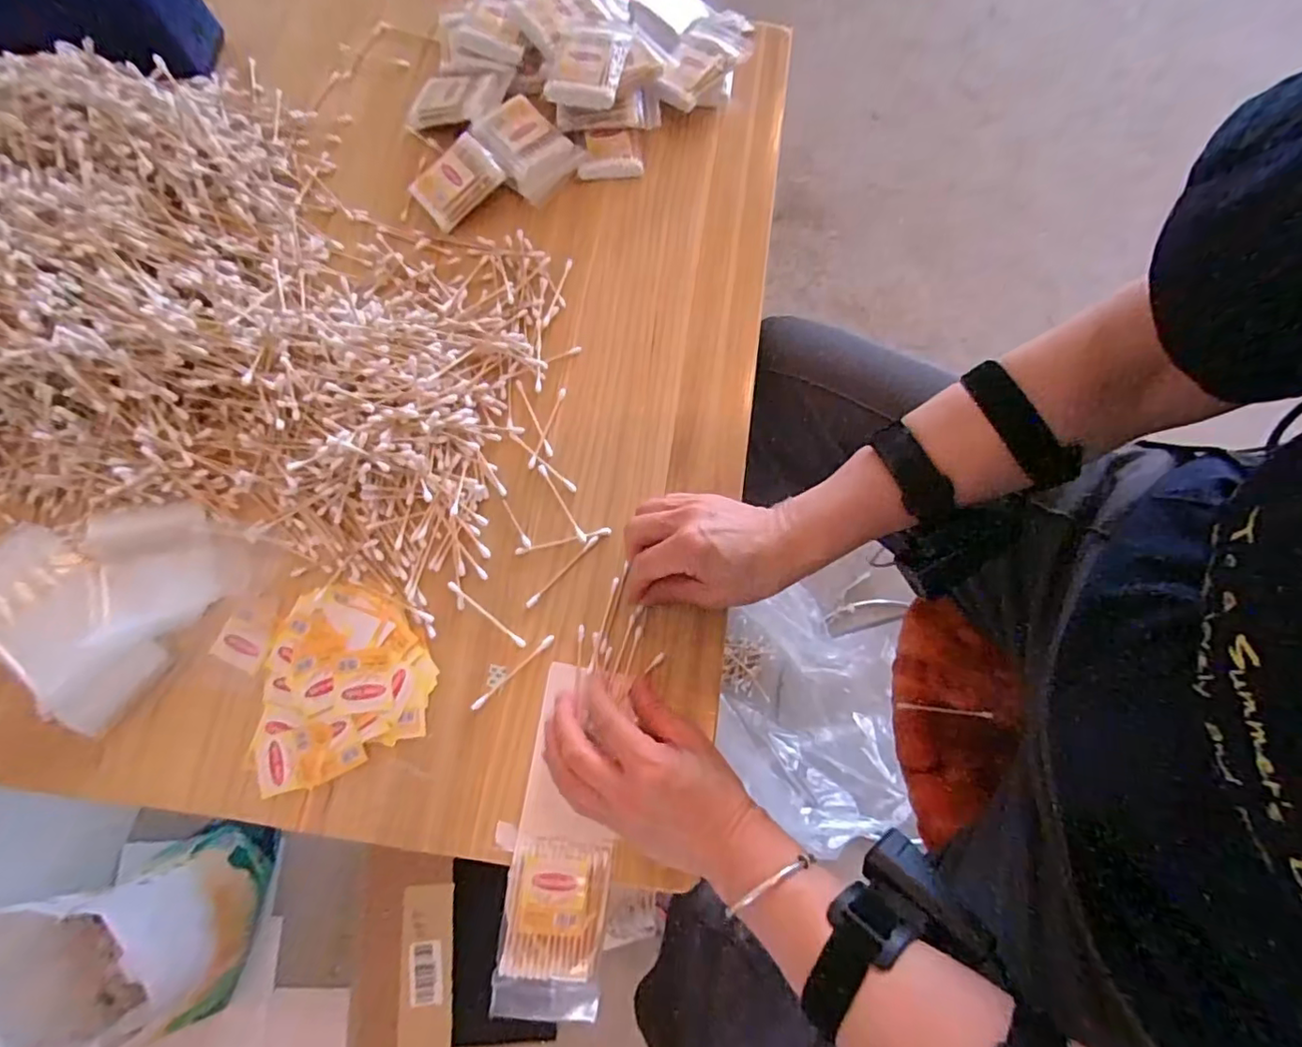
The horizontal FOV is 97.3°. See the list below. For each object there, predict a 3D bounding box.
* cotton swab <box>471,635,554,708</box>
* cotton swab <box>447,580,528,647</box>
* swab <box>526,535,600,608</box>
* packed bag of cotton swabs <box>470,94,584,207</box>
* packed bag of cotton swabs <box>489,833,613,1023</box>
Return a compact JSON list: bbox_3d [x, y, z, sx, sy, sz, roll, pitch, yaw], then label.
[{"bbox_3d":[-0.101,0.109,0.419,0.075,0.006,0.007,-41,79,-12],"label":"cotton swab"},{"bbox_3d":[-0.123,0.067,0.428,0.075,0.004,0.006,37,76,8],"label":"cotton swab"},{"bbox_3d":[-0.067,0.036,0.438,0.006,0.004,0.075,43,77,10],"label":"swab"},{"bbox_3d":[-0.115,-0.346,0.532,0.091,0.032,0.069,40,77,9],"label":"packed bag of cotton swabs"},{"bbox_3d":[-0.064,0.267,0.378,0.066,0.023,0.109,7,74,0],"label":"packed bag of cotton swabs"}]

